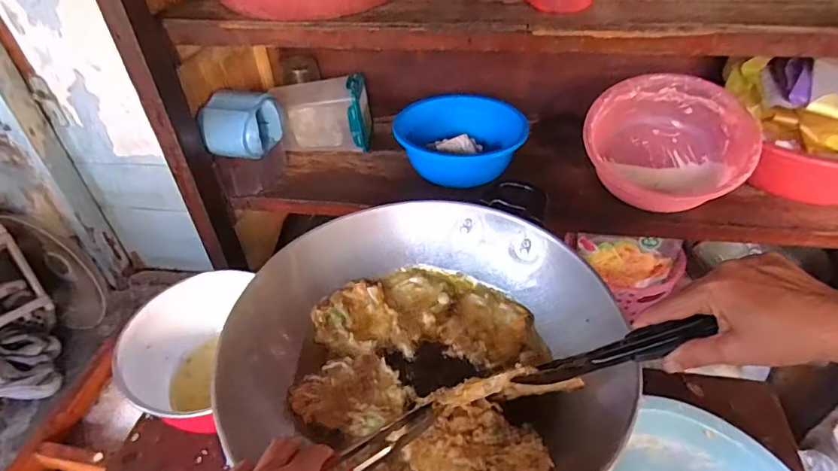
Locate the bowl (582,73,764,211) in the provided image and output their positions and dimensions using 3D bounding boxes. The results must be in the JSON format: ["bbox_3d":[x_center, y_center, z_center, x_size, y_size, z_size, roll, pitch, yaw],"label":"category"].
[{"bbox_3d":[0.390,-0.148,0.778,0.237,0.131,0.183,16,45,19],"label":"bowl"}]

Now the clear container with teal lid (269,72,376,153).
[{"bbox_3d":[-0.178,-0.223,0.903,0.170,0.114,0.100,-2,42,-1],"label":"clear container with teal lid"}]

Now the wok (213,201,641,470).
[{"bbox_3d":[-0.001,0.106,0.489,0.369,0.090,0.364,-1,42,1],"label":"wok"}]

